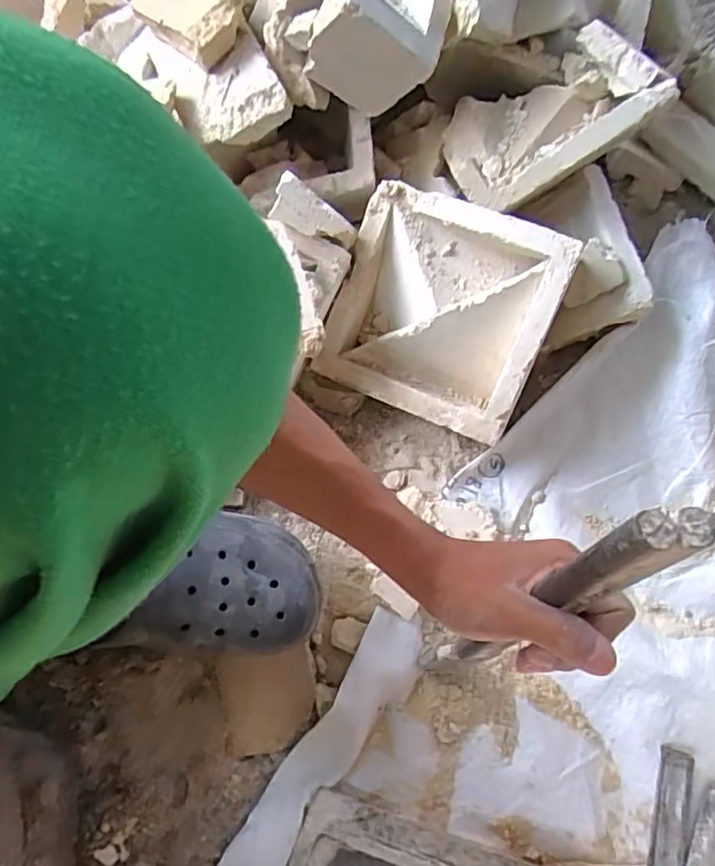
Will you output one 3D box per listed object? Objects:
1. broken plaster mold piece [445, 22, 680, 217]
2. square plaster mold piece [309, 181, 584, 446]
[{"bbox_3d":[0.198,-0.303,0.610,0.213,0.093,0.121,-24,68,17],"label":"broken plaster mold piece"},{"bbox_3d":[0.086,-0.118,0.602,0.203,0.069,0.201,24,103,14],"label":"square plaster mold piece"}]

